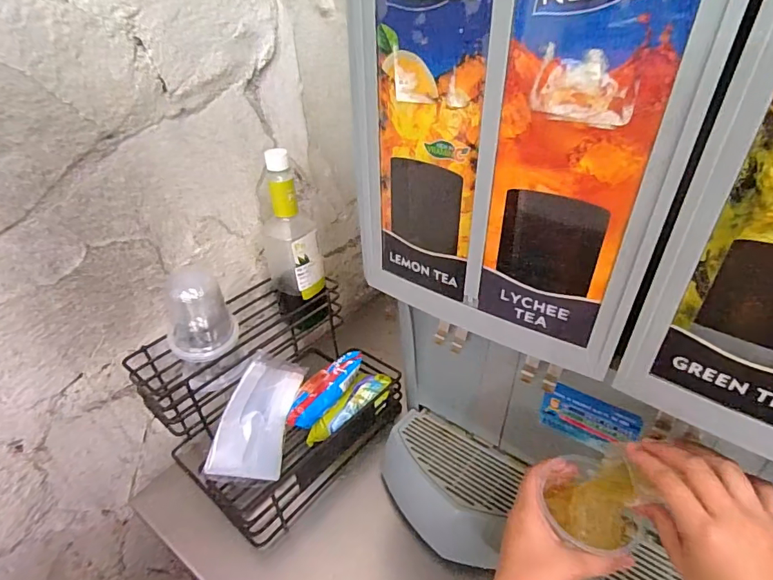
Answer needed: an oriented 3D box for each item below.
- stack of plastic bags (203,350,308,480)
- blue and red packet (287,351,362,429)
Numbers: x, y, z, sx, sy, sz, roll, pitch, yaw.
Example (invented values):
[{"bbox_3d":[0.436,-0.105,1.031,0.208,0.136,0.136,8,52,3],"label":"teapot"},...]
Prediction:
[{"bbox_3d":[-0.177,0.177,0.635,0.024,0.102,0.163,2,71,46],"label":"stack of plastic bags"},{"bbox_3d":[-0.093,0.144,0.673,0.050,0.044,0.140,28,63,34],"label":"blue and red packet"}]

